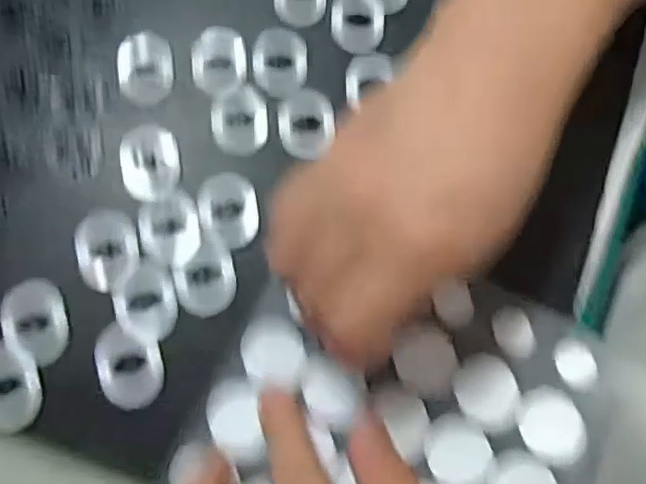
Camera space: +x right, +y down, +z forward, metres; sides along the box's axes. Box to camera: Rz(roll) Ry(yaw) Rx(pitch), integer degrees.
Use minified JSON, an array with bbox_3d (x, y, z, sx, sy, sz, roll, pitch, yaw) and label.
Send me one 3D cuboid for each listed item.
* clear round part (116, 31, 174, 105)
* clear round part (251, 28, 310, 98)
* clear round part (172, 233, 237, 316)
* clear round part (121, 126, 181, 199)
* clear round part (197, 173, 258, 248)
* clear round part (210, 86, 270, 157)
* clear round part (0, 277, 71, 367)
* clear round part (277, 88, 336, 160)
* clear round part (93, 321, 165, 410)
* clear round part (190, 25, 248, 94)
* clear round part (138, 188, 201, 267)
[{"bbox_3d":[-0.092,-0.090,0.304,0.027,0.008,0.038,-6,75,-3],"label":"clear round part"},{"bbox_3d":[-0.022,-0.093,0.305,0.028,0.006,0.034,-4,75,-2],"label":"clear round part"},{"bbox_3d":[-0.056,0.016,0.279,0.028,0.004,0.037,-10,75,-3],"label":"clear round part"},{"bbox_3d":[-0.085,-0.040,0.288,0.028,0.004,0.037,-9,75,-3],"label":"clear round part"},{"bbox_3d":[-0.046,-0.016,0.283,0.028,0.004,0.036,-11,75,-4],"label":"clear round part"},{"bbox_3d":[-0.042,-0.061,0.297,0.028,0.005,0.036,-5,75,-2],"label":"clear round part"},{"bbox_3d":[-0.132,0.036,0.267,0.027,0.004,0.039,-17,75,-5],"label":"clear round part"},{"bbox_3d":[-0.009,-0.061,0.298,0.028,0.006,0.035,-5,75,-2],"label":"clear round part"},{"bbox_3d":[-0.088,0.055,0.264,0.029,0.004,0.038,-14,75,-5],"label":"clear round part"},{"bbox_3d":[-0.054,-0.095,0.306,0.029,0.005,0.037,-5,75,-2],"label":"clear round part"},{"bbox_3d":[-0.074,-0.007,0.281,0.028,0.004,0.036,-9,75,-3],"label":"clear round part"}]

